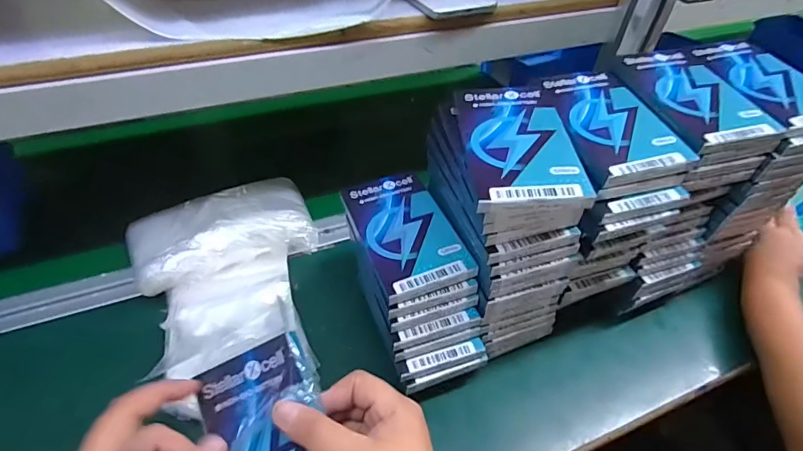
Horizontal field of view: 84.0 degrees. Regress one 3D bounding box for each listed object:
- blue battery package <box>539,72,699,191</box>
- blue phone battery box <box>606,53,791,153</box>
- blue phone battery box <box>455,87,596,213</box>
[{"bbox_3d":[0.171,-0.086,0.374,0.079,0.020,0.131,-6,47,-10],"label":"blue battery package"},{"bbox_3d":[0.248,-0.114,0.387,0.083,0.017,0.127,-10,47,-13],"label":"blue phone battery box"},{"bbox_3d":[0.086,-0.064,0.332,0.077,0.012,0.131,0,46,-3],"label":"blue phone battery box"}]

